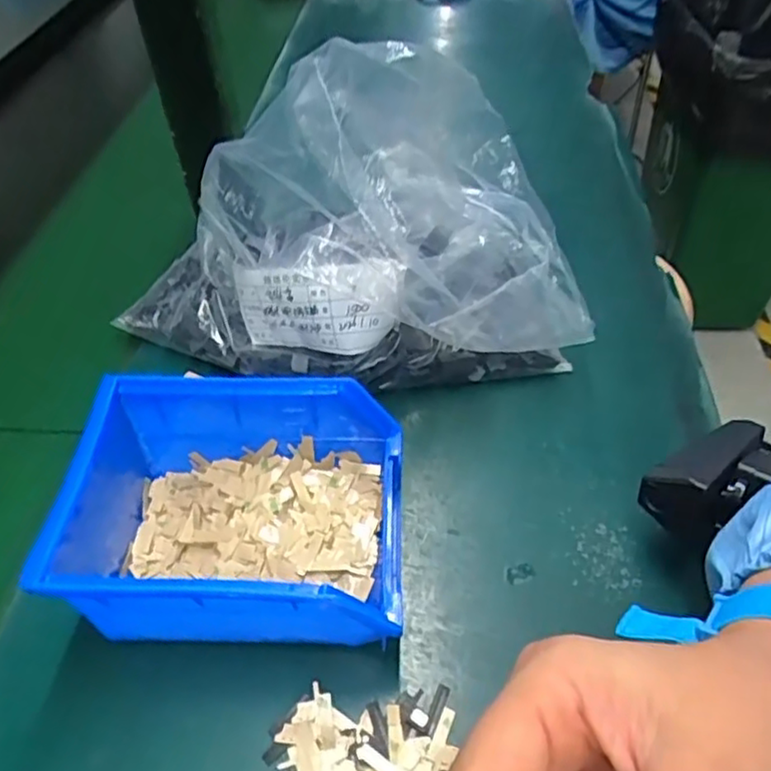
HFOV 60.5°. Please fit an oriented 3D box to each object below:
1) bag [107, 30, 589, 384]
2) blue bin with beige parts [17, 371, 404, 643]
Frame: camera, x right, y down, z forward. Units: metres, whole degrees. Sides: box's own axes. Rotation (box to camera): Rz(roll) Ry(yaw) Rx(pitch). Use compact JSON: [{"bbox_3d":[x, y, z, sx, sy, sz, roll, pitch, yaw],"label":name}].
[{"bbox_3d":[-0.022,-0.105,0.403,0.281,0.164,0.186,2,46,6],"label":"bag"},{"bbox_3d":[-0.073,0.063,0.299,0.160,0.078,0.110,-2,46,2],"label":"blue bin with beige parts"}]

